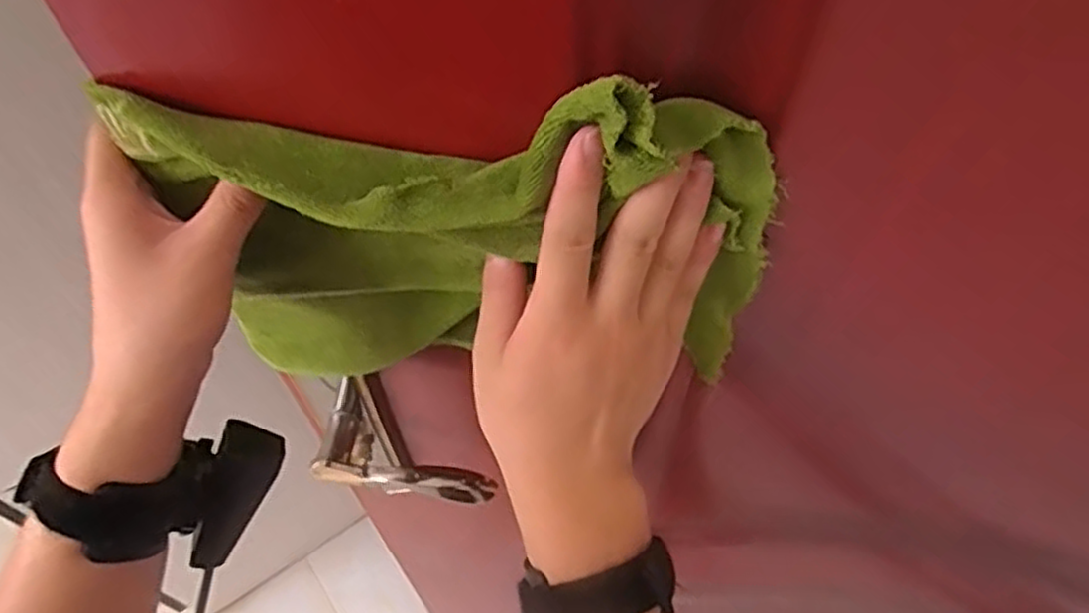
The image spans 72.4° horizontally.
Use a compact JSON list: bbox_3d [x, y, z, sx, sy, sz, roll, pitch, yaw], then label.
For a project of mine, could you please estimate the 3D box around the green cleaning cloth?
[{"bbox_3d":[-0.042,-0.013,0.336,0.261,0.214,0.037,6,54,5],"label":"green cleaning cloth"}]

